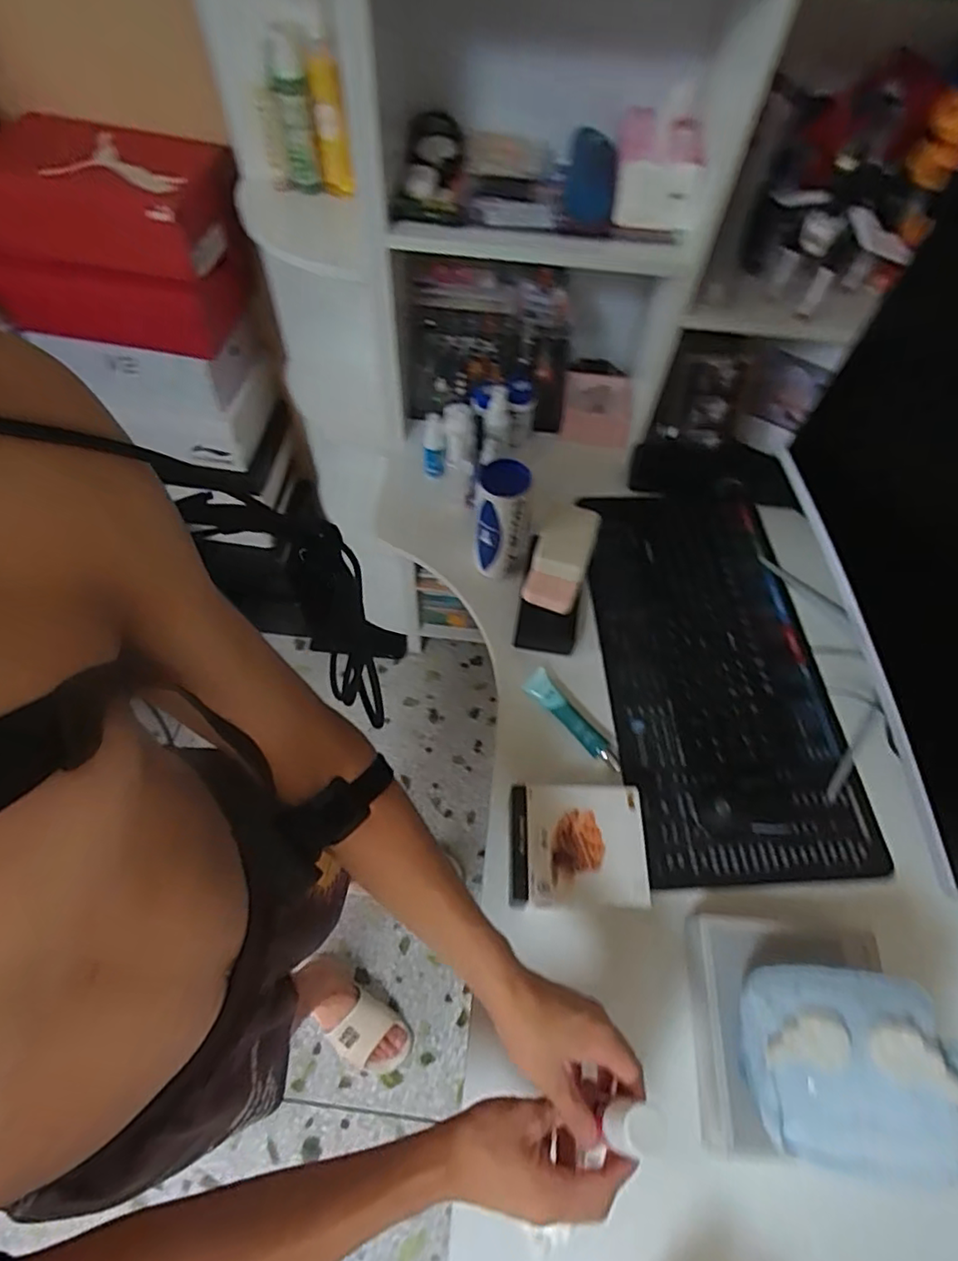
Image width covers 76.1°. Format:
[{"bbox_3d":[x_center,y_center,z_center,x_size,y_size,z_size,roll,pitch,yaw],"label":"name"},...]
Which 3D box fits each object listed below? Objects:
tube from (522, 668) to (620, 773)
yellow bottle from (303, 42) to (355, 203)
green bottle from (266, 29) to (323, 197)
[{"bbox_3d":[0.117,0.116,0.774,0.033,0.026,0.155,-33,66,-21],"label":"tube"},{"bbox_3d":[-0.200,-0.675,0.827,0.048,0.161,0.039,-9,59,-9],"label":"yellow bottle"},{"bbox_3d":[-0.252,-0.702,0.839,0.043,0.174,0.036,-13,60,-11],"label":"green bottle"}]

